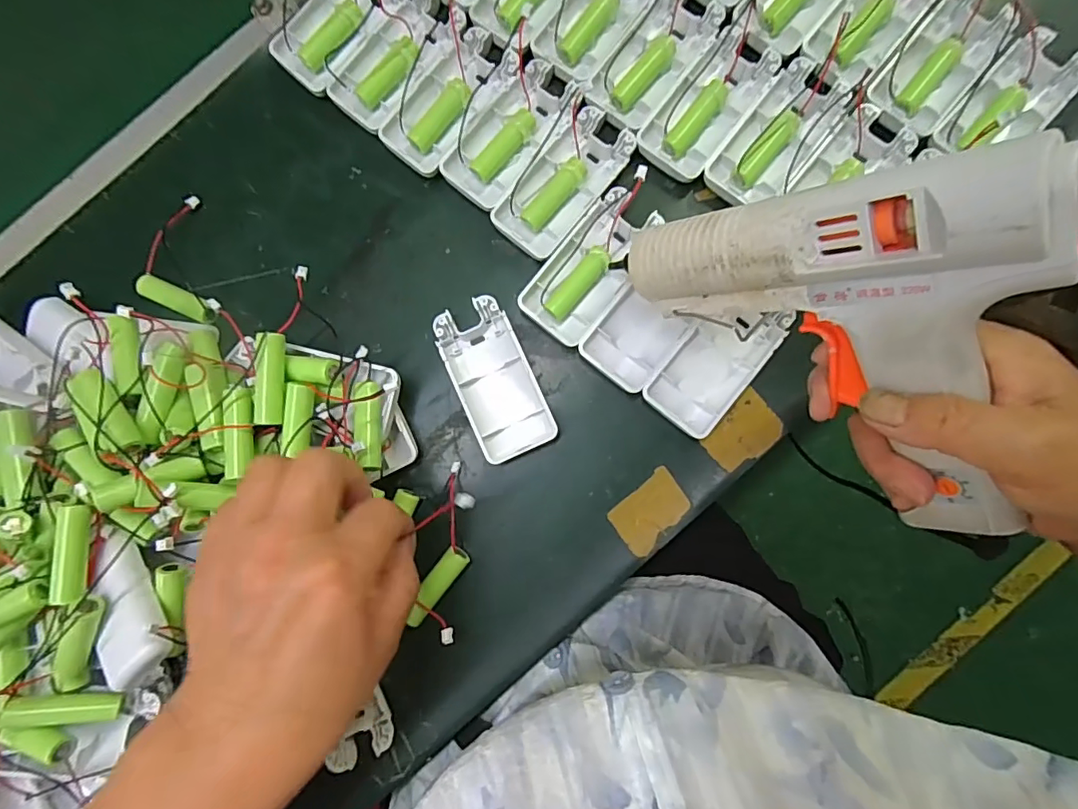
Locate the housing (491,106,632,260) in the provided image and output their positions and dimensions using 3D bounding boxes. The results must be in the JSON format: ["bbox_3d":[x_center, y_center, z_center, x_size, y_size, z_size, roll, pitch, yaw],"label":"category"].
[{"bbox_3d":[0.016,-0.134,0.326,0.043,0.012,0.092,39,90,7],"label":"housing"}]

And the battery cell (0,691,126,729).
[{"bbox_3d":[-0.252,0.162,0.286,0.052,0.013,0.017,8,86,-23],"label":"battery cell"}]

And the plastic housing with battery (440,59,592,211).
[{"bbox_3d":[-0.016,-0.166,0.330,0.048,0.014,0.095,39,90,7],"label":"plastic housing with battery"}]

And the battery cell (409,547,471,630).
[{"bbox_3d":[-0.060,0.105,0.316,0.014,0.016,0.049,37,90,7],"label":"battery cell"}]

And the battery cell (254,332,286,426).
[{"bbox_3d":[-0.146,-0.014,0.286,0.012,0.010,0.048,1,84,3],"label":"battery cell"}]

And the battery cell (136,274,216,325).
[{"bbox_3d":[-0.231,-0.067,0.340,0.050,0.011,0.014,24,88,7],"label":"battery cell"}]

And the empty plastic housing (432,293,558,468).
[{"bbox_3d":[-0.026,-0.015,0.322,0.045,0.015,0.093,-25,84,3],"label":"empty plastic housing"}]

